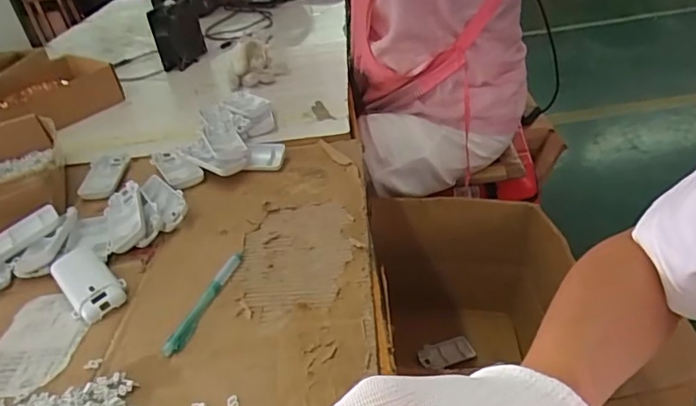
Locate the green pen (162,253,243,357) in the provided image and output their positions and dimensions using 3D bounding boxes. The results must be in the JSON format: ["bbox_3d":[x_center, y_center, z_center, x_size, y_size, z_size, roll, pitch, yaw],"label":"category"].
[{"bbox_3d":[-0.134,0.091,0.480,0.016,0.012,0.124,7,37,17],"label":"green pen"}]

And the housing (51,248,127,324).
[{"bbox_3d":[-0.259,0.078,0.507,0.048,0.020,0.095,-31,43,-31],"label":"housing"}]

